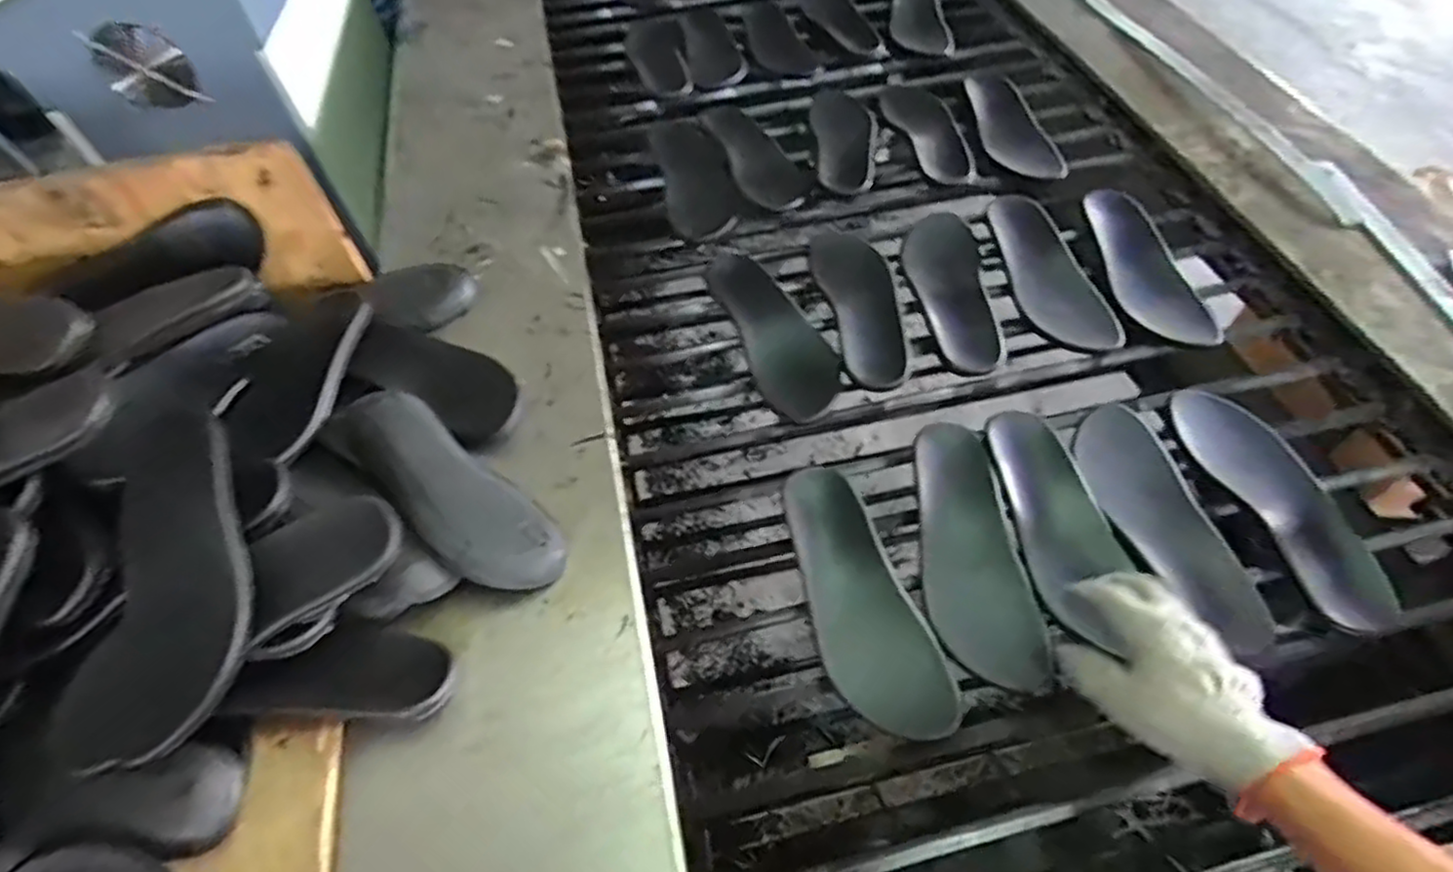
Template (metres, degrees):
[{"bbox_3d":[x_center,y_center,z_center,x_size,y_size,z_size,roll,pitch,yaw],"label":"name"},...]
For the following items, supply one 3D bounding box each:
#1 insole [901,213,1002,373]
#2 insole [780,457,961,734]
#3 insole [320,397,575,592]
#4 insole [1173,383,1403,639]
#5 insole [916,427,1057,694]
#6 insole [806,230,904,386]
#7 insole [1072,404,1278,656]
[{"bbox_3d":[0.251,-0.169,0.803,0.088,0.015,0.226,2,55,2],"label":"insole"},{"bbox_3d":[0.108,0.129,0.600,0.092,0.048,0.237,-20,57,-13],"label":"insole"},{"bbox_3d":[-0.252,0.047,0.638,0.262,0.053,0.089,34,62,22],"label":"insole"},{"bbox_3d":[0.509,0.053,0.650,0.094,0.017,0.240,-19,57,-12],"label":"insole"},{"bbox_3d":[0.212,0.096,0.626,0.086,0.016,0.237,-6,55,-3],"label":"insole"},{"bbox_3d":[0.156,-0.149,0.810,0.083,0.023,0.243,-10,55,-6],"label":"insole"},{"bbox_3d":[0.393,0.076,0.631,0.091,0.039,0.224,-17,57,-11],"label":"insole"}]

